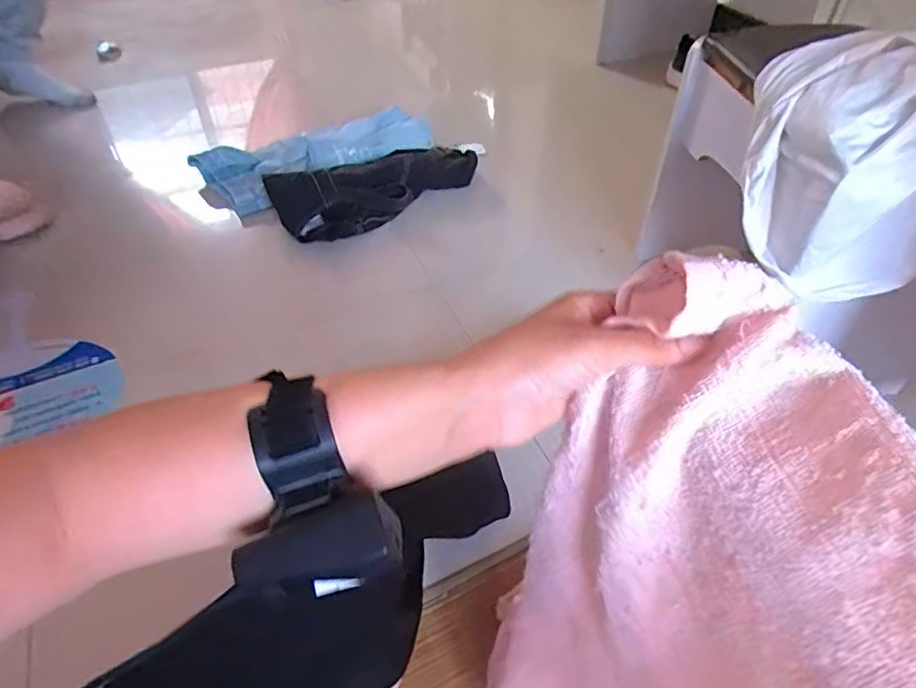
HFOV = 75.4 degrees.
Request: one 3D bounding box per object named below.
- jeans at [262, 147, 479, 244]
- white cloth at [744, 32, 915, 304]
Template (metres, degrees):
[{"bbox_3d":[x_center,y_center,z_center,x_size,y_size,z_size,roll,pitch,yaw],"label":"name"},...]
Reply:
[{"bbox_3d":[-0.154,-0.322,1.151,0.396,0.093,0.176,-25,50,-23],"label":"jeans"},{"bbox_3d":[0.424,-0.189,0.627,0.250,0.202,0.188,30,52,27],"label":"white cloth"}]

